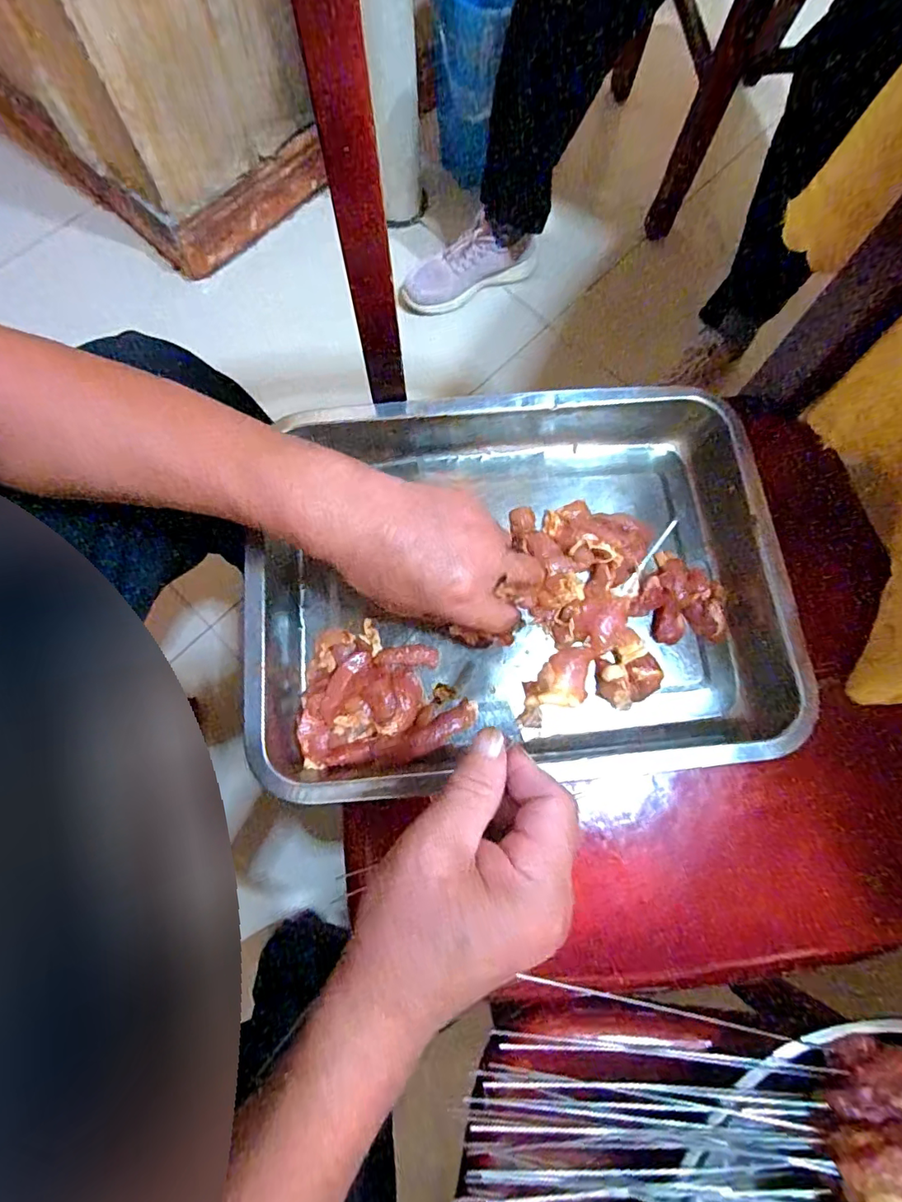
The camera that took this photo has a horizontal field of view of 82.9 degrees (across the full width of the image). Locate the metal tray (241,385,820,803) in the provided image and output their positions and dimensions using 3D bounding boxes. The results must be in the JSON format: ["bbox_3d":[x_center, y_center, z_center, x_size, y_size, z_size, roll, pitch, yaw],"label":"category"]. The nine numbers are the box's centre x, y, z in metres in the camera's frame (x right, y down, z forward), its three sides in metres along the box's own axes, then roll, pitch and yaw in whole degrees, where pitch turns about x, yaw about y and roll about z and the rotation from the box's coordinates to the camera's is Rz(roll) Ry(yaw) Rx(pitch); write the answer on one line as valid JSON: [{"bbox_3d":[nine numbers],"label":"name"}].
[{"bbox_3d":[0.050,-0.015,0.353,0.364,0.044,0.259,-4,75,-2],"label":"metal tray"}]

